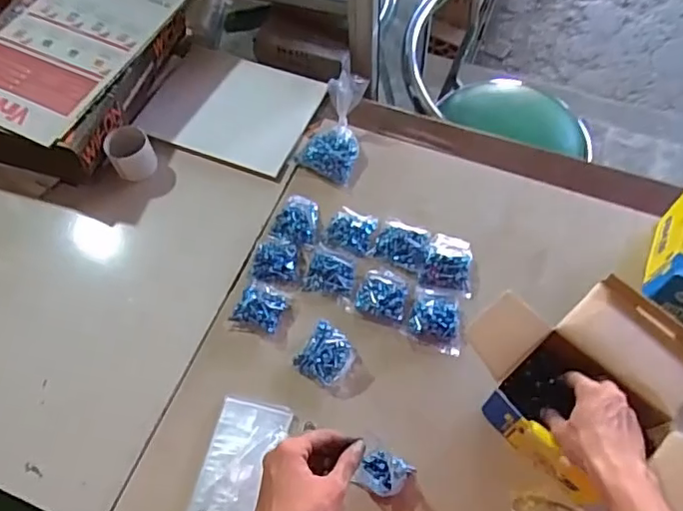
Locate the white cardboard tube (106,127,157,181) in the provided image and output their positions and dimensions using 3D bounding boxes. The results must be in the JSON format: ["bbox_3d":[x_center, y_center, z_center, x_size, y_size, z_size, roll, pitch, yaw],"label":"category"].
[{"bbox_3d":[-0.300,-0.148,0.812,0.060,0.051,0.061,-1,62,2],"label":"white cardboard tube"}]

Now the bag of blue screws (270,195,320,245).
[{"bbox_3d":[-0.059,-0.049,0.777,0.060,0.015,0.077,7,63,6],"label":"bag of blue screws"}]

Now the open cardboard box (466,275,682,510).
[{"bbox_3d":[0.273,0.137,0.602,0.196,0.106,0.252,-37,67,-16],"label":"open cardboard box"}]

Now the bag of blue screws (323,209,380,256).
[{"bbox_3d":[0.017,-0.033,0.765,0.065,0.017,0.057,14,64,10],"label":"bag of blue screws"}]

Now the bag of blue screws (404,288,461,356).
[{"bbox_3d":[0.117,0.078,0.702,0.067,0.027,0.075,15,64,10],"label":"bag of blue screws"}]

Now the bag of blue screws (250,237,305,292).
[{"bbox_3d":[-0.082,0.011,0.749,0.065,0.014,0.062,12,63,8],"label":"bag of blue screws"}]

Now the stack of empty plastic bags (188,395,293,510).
[{"bbox_3d":[-0.116,0.239,0.634,0.081,0.022,0.157,11,63,8],"label":"stack of empty plastic bags"}]

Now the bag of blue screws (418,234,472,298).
[{"bbox_3d":[0.140,0.010,0.740,0.063,0.022,0.081,12,64,9],"label":"bag of blue screws"}]

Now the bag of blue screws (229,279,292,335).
[{"bbox_3d":[-0.101,0.064,0.720,0.060,0.020,0.058,20,65,12],"label":"bag of blue screws"}]

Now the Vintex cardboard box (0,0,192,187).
[{"bbox_3d":[-0.392,-0.283,0.856,0.232,0.108,0.351,19,65,12],"label":"Vintex cardboard box"}]

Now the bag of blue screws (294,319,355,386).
[{"bbox_3d":[-0.018,0.121,0.687,0.060,0.024,0.061,35,69,18],"label":"bag of blue screws"}]

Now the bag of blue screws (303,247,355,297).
[{"bbox_3d":[-0.013,0.021,0.737,0.061,0.021,0.056,9,63,7],"label":"bag of blue screws"}]

